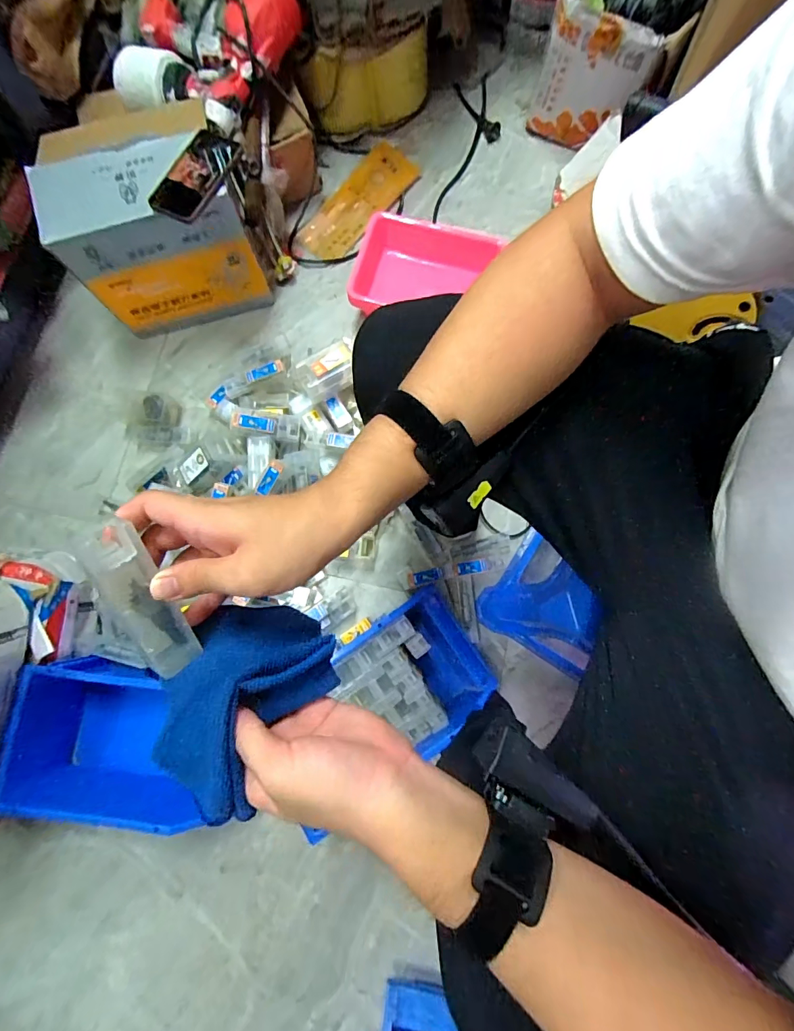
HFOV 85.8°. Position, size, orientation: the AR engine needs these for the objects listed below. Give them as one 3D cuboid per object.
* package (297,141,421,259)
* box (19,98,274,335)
[{"bbox_3d":[-0.088,-0.691,0.946,0.110,0.020,0.306,42,85,-11],"label":"package"},{"bbox_3d":[-0.442,-0.554,0.802,0.290,0.273,0.258,-18,80,-3],"label":"box"}]

